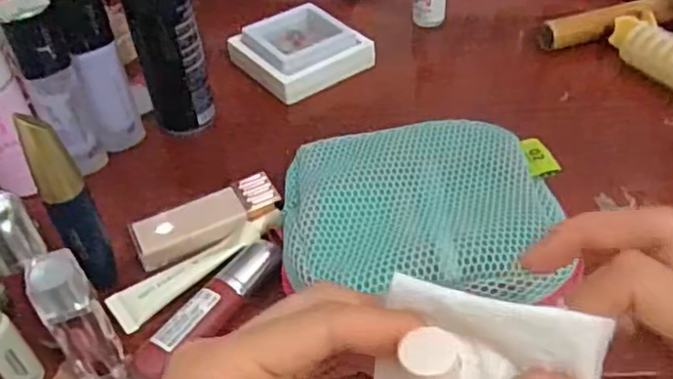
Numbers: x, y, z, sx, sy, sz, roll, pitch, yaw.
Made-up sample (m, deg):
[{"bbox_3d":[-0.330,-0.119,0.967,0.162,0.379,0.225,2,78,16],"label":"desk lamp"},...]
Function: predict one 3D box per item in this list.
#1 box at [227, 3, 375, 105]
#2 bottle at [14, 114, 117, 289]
[{"bbox_3d":[-0.029,-0.115,0.527,0.092,0.029,0.080,-27,48,-23],"label":"box"},{"bbox_3d":[-0.134,0.011,0.328,0.022,0.110,0.018,-26,47,-22],"label":"bottle"}]

